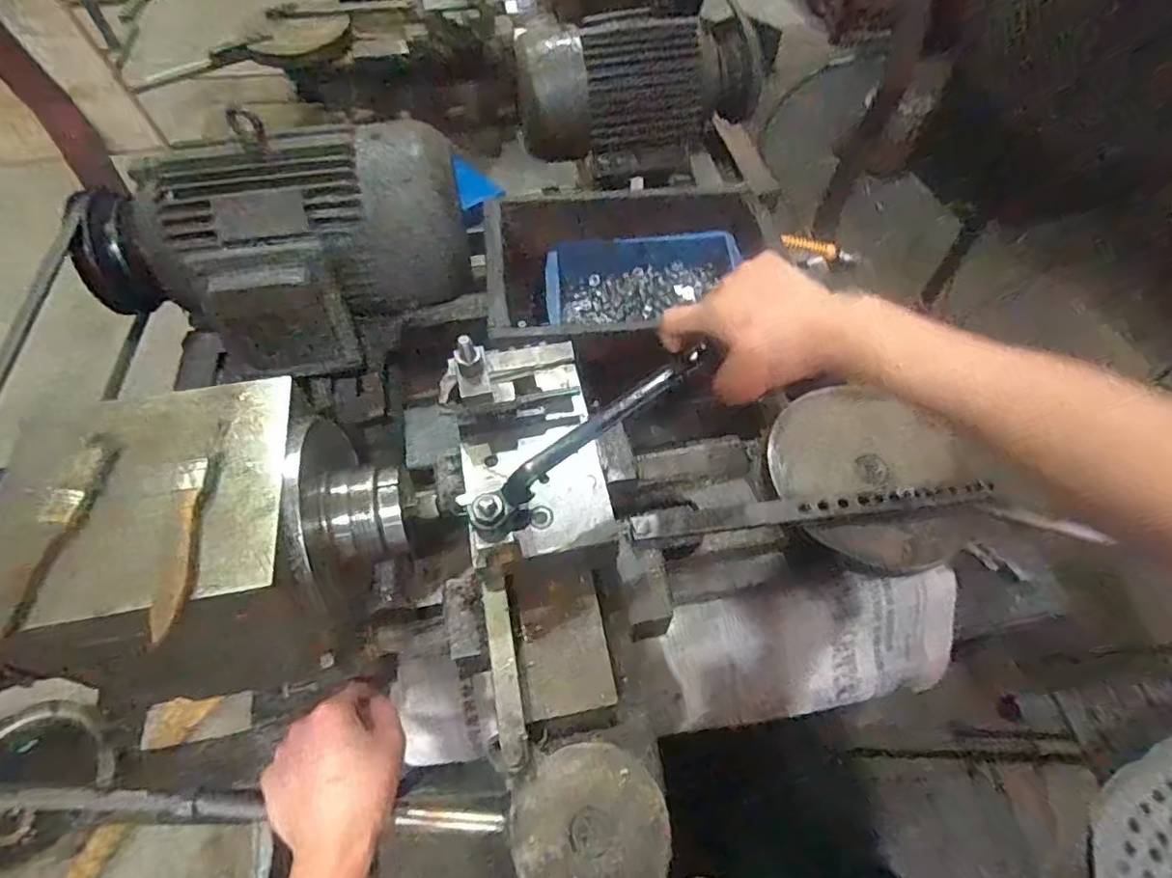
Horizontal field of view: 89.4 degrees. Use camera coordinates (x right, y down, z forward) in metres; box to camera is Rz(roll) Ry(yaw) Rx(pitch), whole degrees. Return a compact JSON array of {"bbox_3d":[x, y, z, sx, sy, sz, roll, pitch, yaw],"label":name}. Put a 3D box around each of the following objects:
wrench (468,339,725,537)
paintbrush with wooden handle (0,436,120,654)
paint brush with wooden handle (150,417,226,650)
[{"bbox_3d":[0.008,-0.003,0.431,0.212,0.030,0.027,-37,64,-11],"label":"wrench"},{"bbox_3d":[-0.311,0.064,0.336,0.028,0.010,0.143,4,57,2],"label":"paintbrush with wooden handle"},{"bbox_3d":[-0.236,0.048,0.349,0.021,0.006,0.135,-6,57,-5],"label":"paint brush with wooden handle"}]

